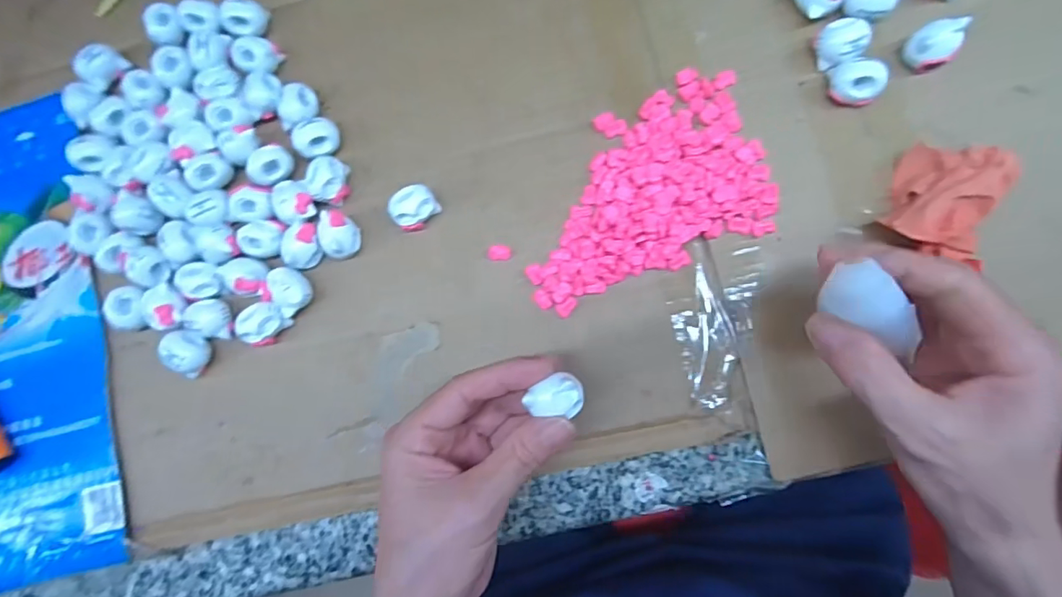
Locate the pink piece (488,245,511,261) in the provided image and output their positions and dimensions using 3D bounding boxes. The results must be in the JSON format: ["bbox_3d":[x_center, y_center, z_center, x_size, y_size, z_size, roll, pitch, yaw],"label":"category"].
[{"bbox_3d":[-0.018,-0.026,0.293,0.013,0.006,0.009,2,85,6],"label":"pink piece"}]

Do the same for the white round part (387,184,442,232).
[{"bbox_3d":[-0.066,-0.052,0.293,0.026,0.022,0.020,-34,83,2],"label":"white round part"}]

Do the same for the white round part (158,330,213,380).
[{"bbox_3d":[-0.197,0.031,0.293,0.019,0.020,0.026,6,86,6],"label":"white round part"}]

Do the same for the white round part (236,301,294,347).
[{"bbox_3d":[-0.152,0.014,0.294,0.020,0.017,0.024,42,90,8],"label":"white round part"}]

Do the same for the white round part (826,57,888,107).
[{"bbox_3d":[0.173,-0.114,0.275,0.023,0.017,0.022,0,85,5],"label":"white round part"}]

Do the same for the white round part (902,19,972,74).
[{"bbox_3d":[0.210,-0.132,0.270,0.023,0.019,0.023,0,85,5],"label":"white round part"}]

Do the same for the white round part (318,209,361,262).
[{"bbox_3d":[-0.109,-0.036,0.295,0.021,0.020,0.026,17,87,7],"label":"white round part"}]

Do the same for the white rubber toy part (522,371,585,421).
[{"bbox_3d":[0.012,0.043,0.232,0.024,0.008,0.019,7,86,6],"label":"white rubber toy part"}]

